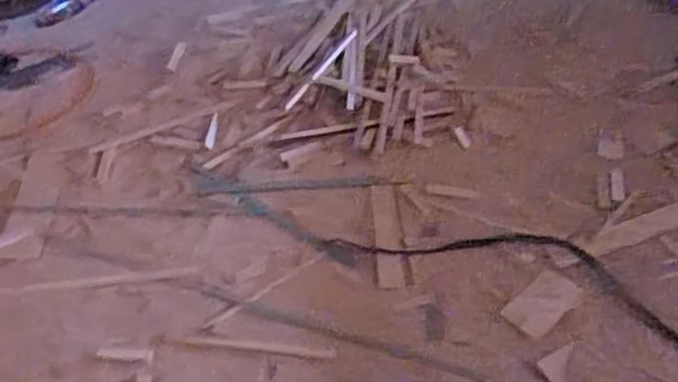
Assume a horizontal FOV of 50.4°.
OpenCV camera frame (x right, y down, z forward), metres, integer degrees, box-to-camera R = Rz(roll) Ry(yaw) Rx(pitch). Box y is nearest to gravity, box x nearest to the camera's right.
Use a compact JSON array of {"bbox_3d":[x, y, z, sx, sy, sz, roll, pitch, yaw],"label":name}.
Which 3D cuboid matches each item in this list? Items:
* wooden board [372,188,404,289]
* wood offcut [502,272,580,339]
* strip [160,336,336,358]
[{"bbox_3d":[0.113,0.107,1.716,0.058,0.012,0.291,-6,54,4],"label":"wooden board"},{"bbox_3d":[0.451,0.247,1.588,0.183,0.017,0.093,-35,52,-28],"label":"wood offcut"},{"bbox_3d":[-0.201,0.340,1.574,0.388,0.005,0.023,4,45,7],"label":"strip"}]

